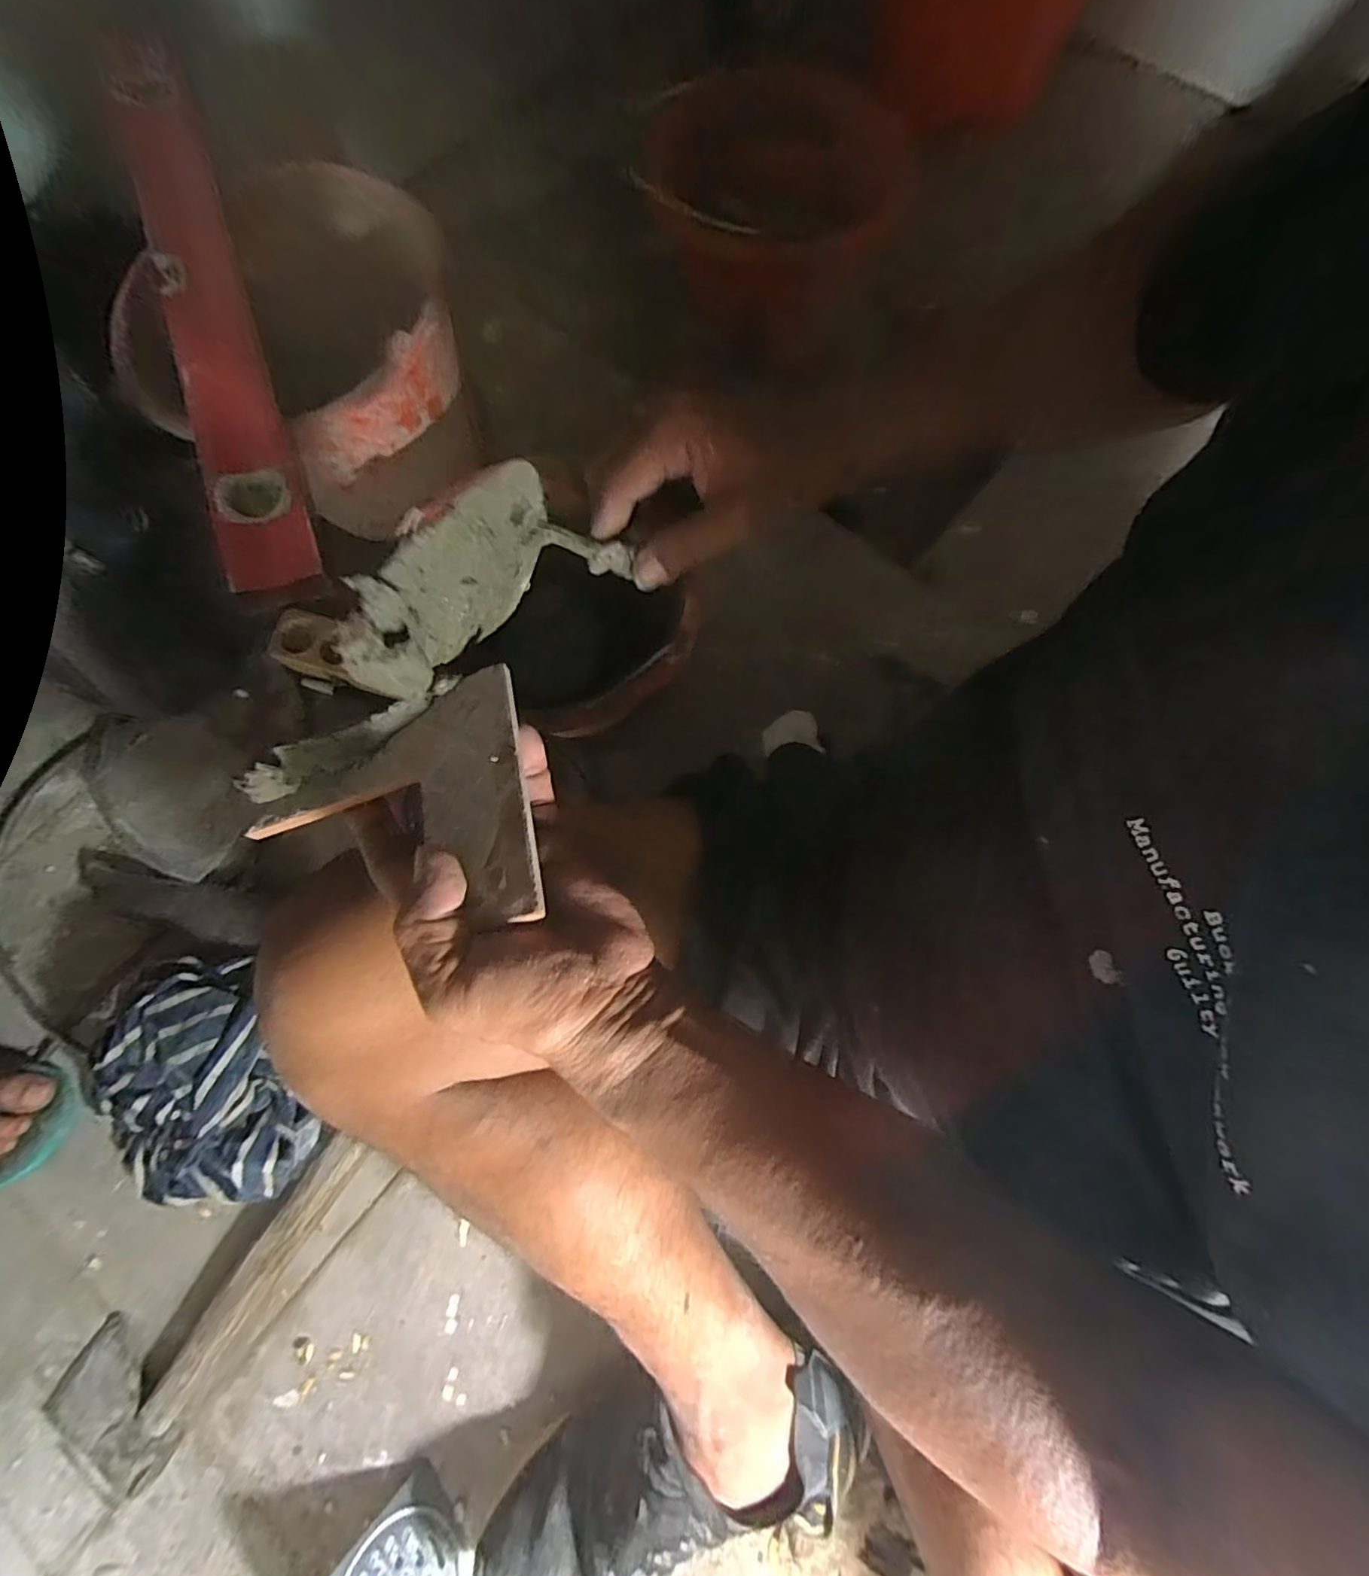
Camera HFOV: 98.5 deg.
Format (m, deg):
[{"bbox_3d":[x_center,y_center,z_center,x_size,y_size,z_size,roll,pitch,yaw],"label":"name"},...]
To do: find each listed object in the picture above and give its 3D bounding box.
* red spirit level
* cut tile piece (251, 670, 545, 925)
[{"bbox_3d":[-0.376,-0.391,0.458,0.058,0.024,0.553,-21,76,-5],"label":"red spirit level"},{"bbox_3d":[-0.144,0.017,0.287,0.143,0.008,0.126,-19,66,7],"label":"cut tile piece"}]

